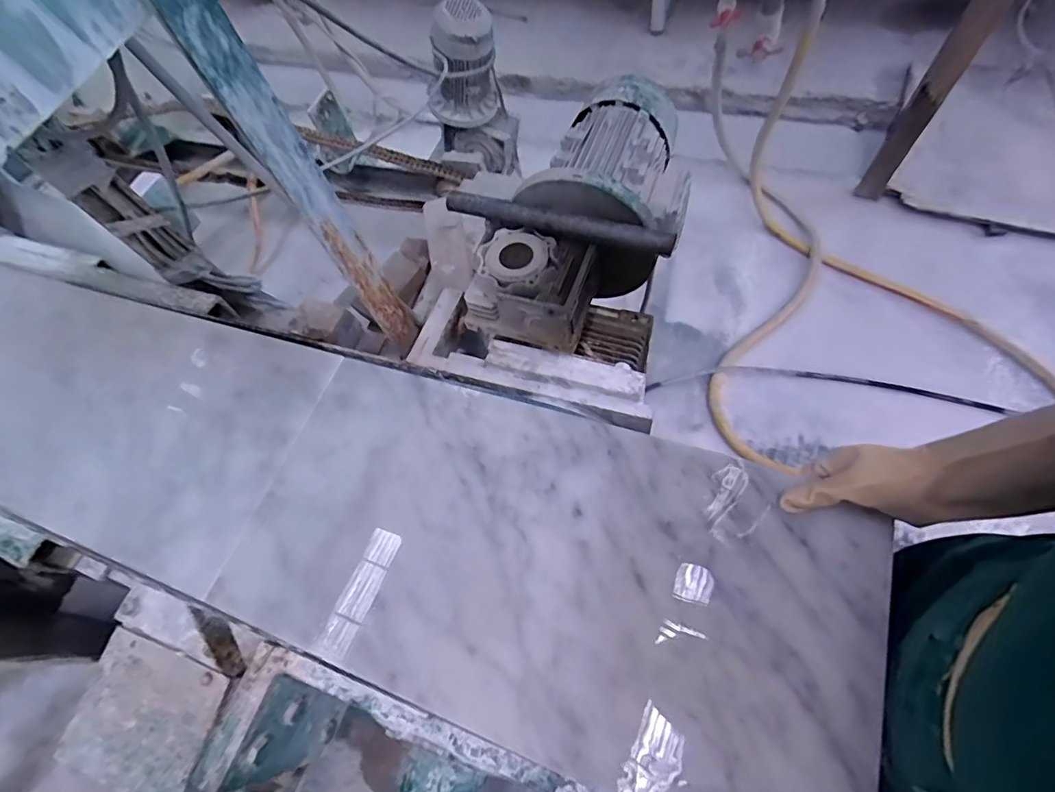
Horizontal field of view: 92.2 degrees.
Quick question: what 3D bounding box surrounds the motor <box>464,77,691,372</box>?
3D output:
[{"bbox_3d":[0.091,-0.229,0.676,0.216,0.199,0.373,16,67,15],"label":"motor"}]

